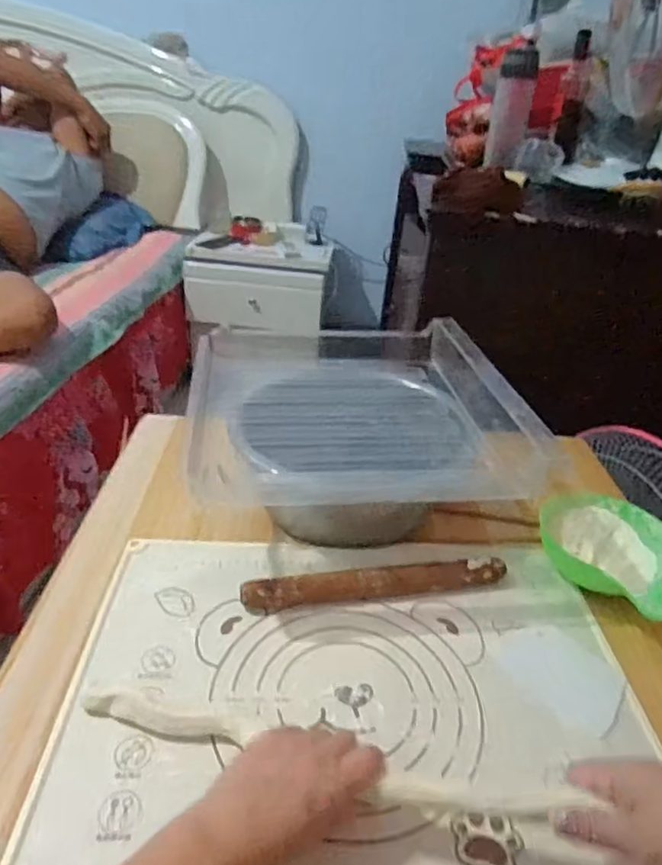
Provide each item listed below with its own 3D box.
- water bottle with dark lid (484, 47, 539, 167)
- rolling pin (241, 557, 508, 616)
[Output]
[{"bbox_3d":[0.372,-0.661,1.250,0.077,0.207,0.086,12,32,10],"label":"water bottle with dark lid"},{"bbox_3d":[0.051,0.159,0.632,0.279,0.030,0.025,-2,32,-12],"label":"rolling pin"}]

